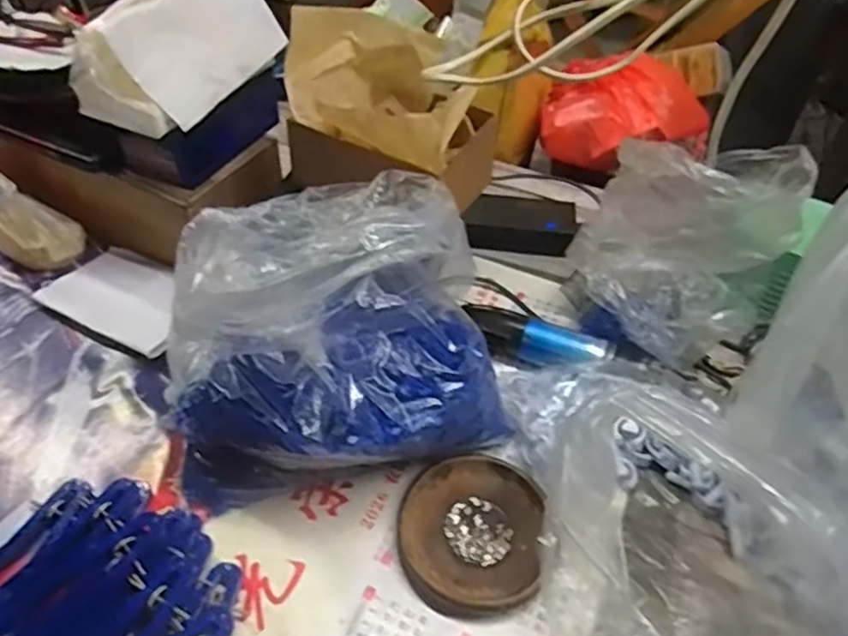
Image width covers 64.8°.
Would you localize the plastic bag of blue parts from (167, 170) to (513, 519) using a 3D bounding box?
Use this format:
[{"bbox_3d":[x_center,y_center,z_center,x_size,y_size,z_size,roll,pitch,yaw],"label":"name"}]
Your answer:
[{"bbox_3d":[-0.070,0.008,0.488,0.237,0.203,0.183,-9,45,-12],"label":"plastic bag of blue parts"}]

